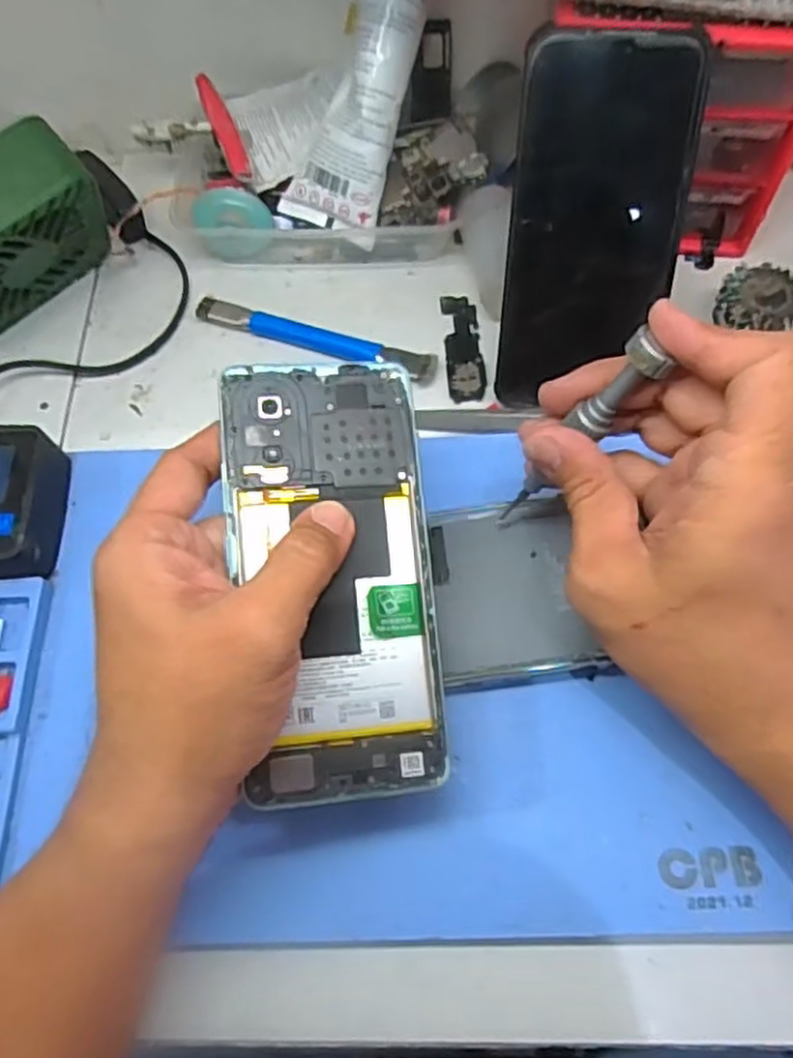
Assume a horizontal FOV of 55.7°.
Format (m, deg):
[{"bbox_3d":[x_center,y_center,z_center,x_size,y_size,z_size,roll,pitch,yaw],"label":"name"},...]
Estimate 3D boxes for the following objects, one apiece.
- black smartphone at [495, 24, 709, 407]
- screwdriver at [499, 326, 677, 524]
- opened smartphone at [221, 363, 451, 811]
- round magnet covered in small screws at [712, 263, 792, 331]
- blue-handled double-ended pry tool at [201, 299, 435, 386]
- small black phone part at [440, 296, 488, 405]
[{"bbox_3d":[0.092,-0.138,0.347,0.076,0.157,0.005,6,24,9],"label":"black smartphone"},{"bbox_3d":[0.067,-0.035,0.295,0.012,0.112,0.014,0,62,-19],"label":"screwdriver"},{"bbox_3d":[-0.023,0.016,0.282,0.073,0.004,0.162,-3,80,-10],"label":"opened smartphone"},{"bbox_3d":[0.188,-0.116,0.393,0.041,0.022,0.041,-2,66,3],"label":"round magnet covered in small screws"},{"bbox_3d":[-0.044,-0.106,0.409,0.138,0.008,0.019,20,69,12],"label":"blue-handled double-ended pry tool"},{"bbox_3d":[0.036,-0.099,0.406,0.020,0.004,0.070,-4,66,2],"label":"small black phone part"}]

